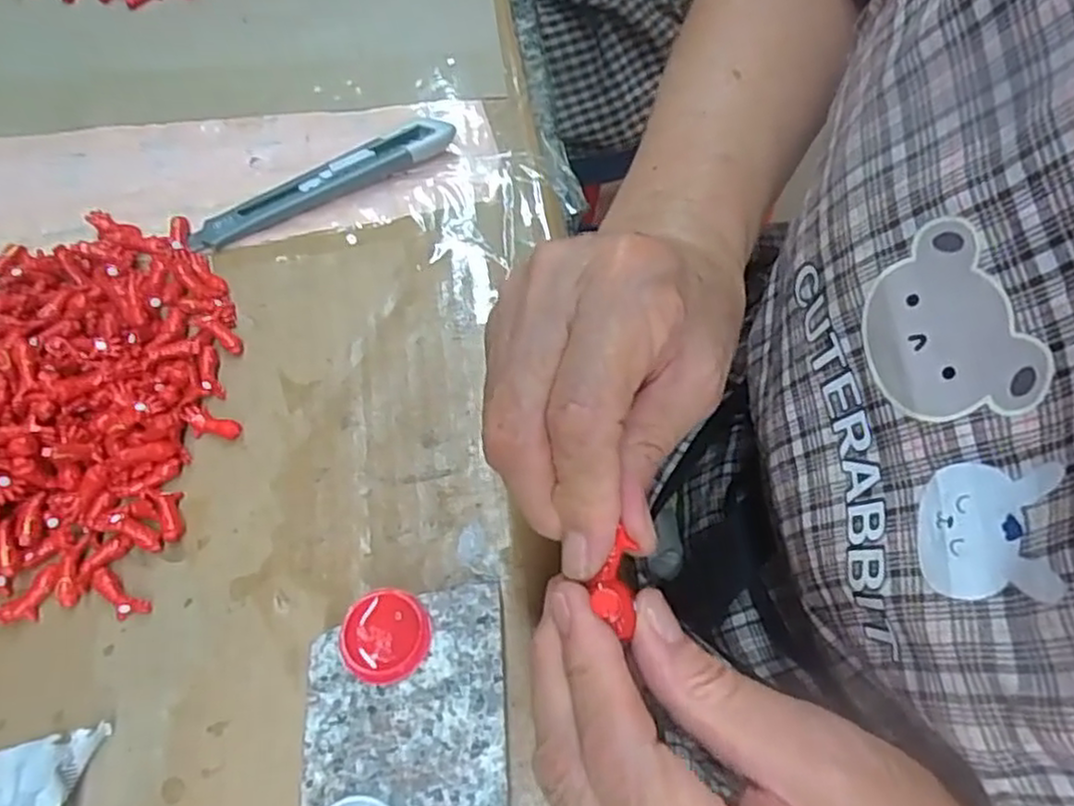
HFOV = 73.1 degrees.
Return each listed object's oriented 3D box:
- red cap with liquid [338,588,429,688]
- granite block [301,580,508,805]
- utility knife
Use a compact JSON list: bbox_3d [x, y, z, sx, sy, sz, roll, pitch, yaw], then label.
[{"bbox_3d":[-0.048,0.073,0.227,0.027,0.005,0.027,-6,64,-5],"label":"red cap with liquid"},{"bbox_3d":[-0.039,0.102,0.226,0.059,0.019,0.080,-4,64,-2],"label":"granite block"},{"bbox_3d":[-0.096,-0.100,0.326,0.124,0.014,0.017,-25,67,-12],"label":"utility knife"}]

